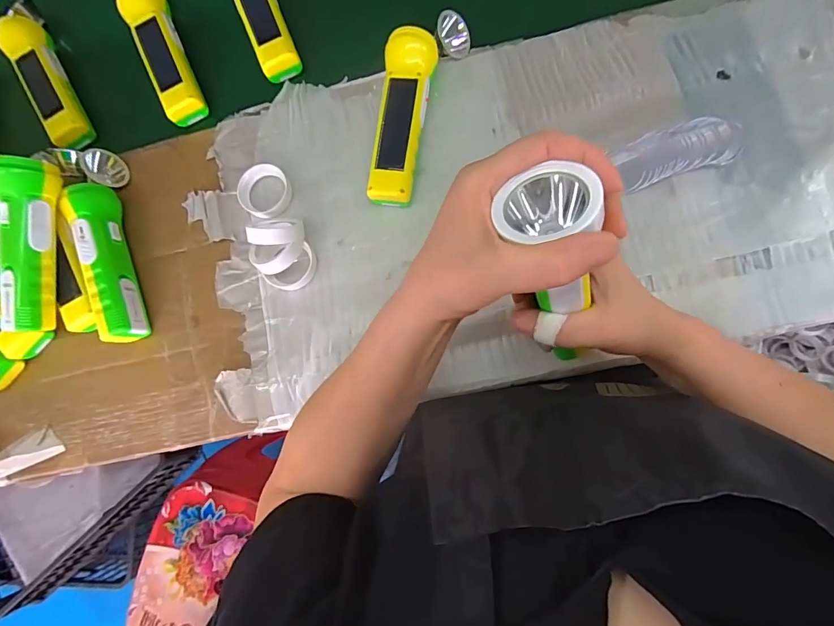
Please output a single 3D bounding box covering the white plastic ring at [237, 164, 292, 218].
[{"bbox_3d":[-0.158,-0.126,0.425,0.052,0.014,0.053,-1,81,8],"label":"white plastic ring"}]

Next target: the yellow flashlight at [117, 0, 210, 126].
[{"bbox_3d":[-0.270,-0.278,0.435,0.043,0.033,0.146,-21,84,4],"label":"yellow flashlight"}]

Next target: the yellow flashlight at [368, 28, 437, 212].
[{"bbox_3d":[-0.013,-0.183,0.399,0.049,0.043,0.163,7,86,8],"label":"yellow flashlight"}]

